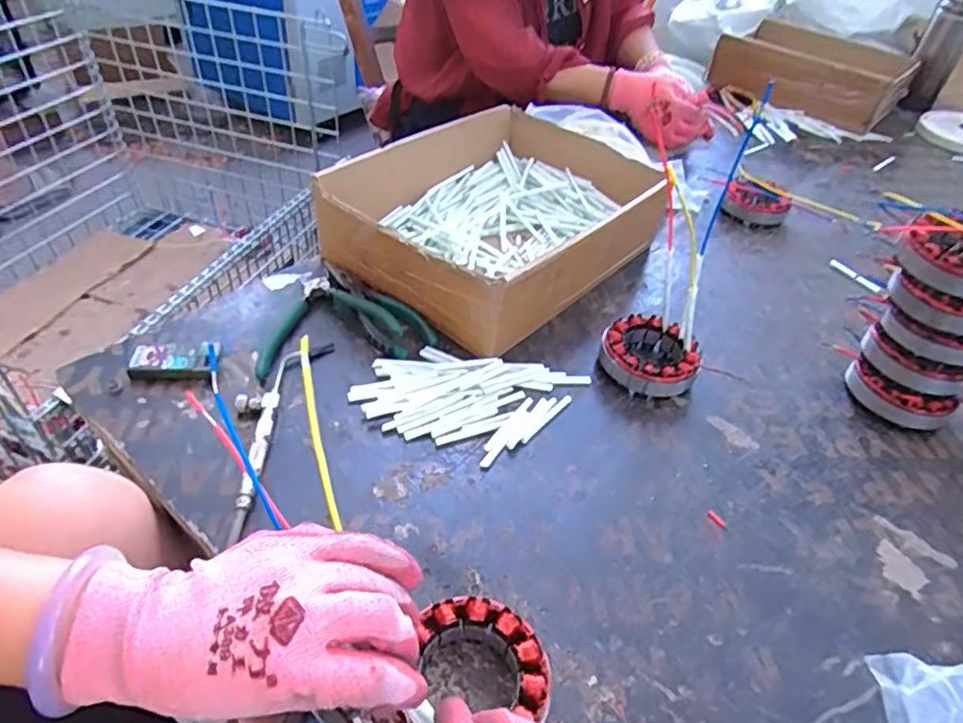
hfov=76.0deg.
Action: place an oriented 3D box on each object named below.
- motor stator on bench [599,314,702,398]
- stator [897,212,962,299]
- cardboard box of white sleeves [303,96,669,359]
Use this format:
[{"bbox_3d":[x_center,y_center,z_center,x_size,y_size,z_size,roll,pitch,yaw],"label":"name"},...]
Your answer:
[{"bbox_3d":[0.151,-0.004,0.560,0.077,0.032,0.078,4,42,-4],"label":"motor stator on bench"},{"bbox_3d":[0.380,-0.085,0.490,0.083,0.037,0.073,35,50,28],"label":"stator"},{"bbox_3d":[0.027,-0.161,0.668,0.245,0.086,0.339,33,48,25],"label":"cardboard box of white sleeves"}]

